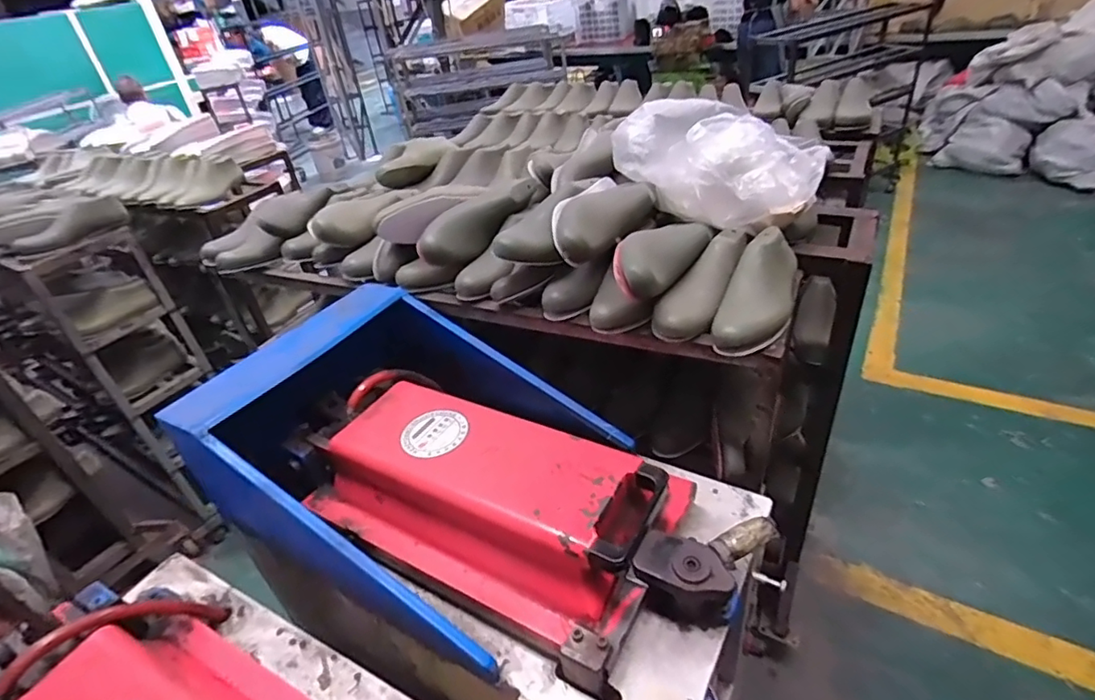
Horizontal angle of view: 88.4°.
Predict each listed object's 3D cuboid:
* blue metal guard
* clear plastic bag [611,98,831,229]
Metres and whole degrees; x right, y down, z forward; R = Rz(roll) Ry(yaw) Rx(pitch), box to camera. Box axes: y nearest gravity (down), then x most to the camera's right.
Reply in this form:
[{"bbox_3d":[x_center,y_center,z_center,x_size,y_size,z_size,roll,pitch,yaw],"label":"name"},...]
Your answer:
[{"bbox_3d":[-0.197,0.123,0.826,0.506,0.206,0.403,15,41,27],"label":"blue metal guard"},{"bbox_3d":[0.284,-0.323,0.937,0.287,0.148,0.210,22,45,33],"label":"clear plastic bag"}]

